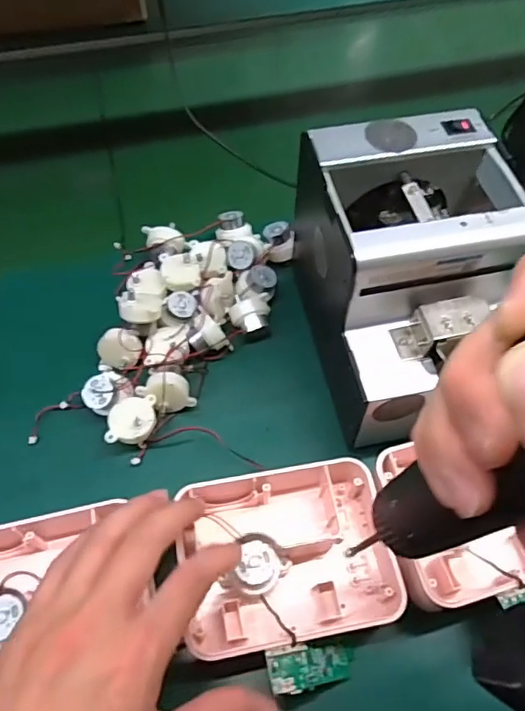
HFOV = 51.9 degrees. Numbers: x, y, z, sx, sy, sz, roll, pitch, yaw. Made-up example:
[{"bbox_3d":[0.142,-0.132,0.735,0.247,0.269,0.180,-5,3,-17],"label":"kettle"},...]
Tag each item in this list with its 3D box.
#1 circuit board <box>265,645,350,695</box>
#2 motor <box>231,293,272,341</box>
[{"bbox_3d":[0.028,0.175,0.303,0.061,0.008,0.021,20,43,-38],"label":"circuit board"},{"bbox_3d":[-0.010,-0.031,0.444,0.032,0.028,0.028,-5,54,-2],"label":"motor"}]

